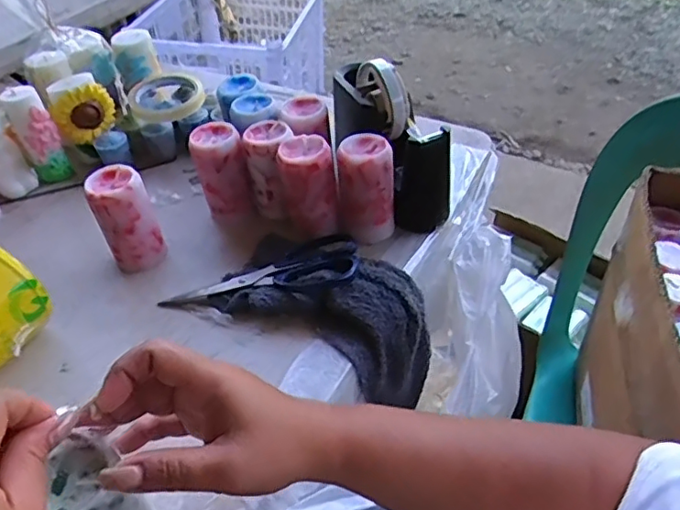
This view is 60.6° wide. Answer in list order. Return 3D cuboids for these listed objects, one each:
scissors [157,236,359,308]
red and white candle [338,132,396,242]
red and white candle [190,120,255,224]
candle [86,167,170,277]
[{"bbox_3d":[-0.074,0.021,0.527,0.183,0.018,0.075,-14,42,7],"label":"scissors"},{"bbox_3d":[0.024,-0.062,0.555,0.052,0.092,0.042,-6,43,-2],"label":"red and white candle"},{"bbox_3d":[-0.122,-0.083,0.599,0.050,0.086,0.052,-16,44,-13],"label":"red and white candle"},{"bbox_3d":[-0.204,-0.034,0.558,0.050,0.091,0.047,-23,46,-19],"label":"candle"}]

